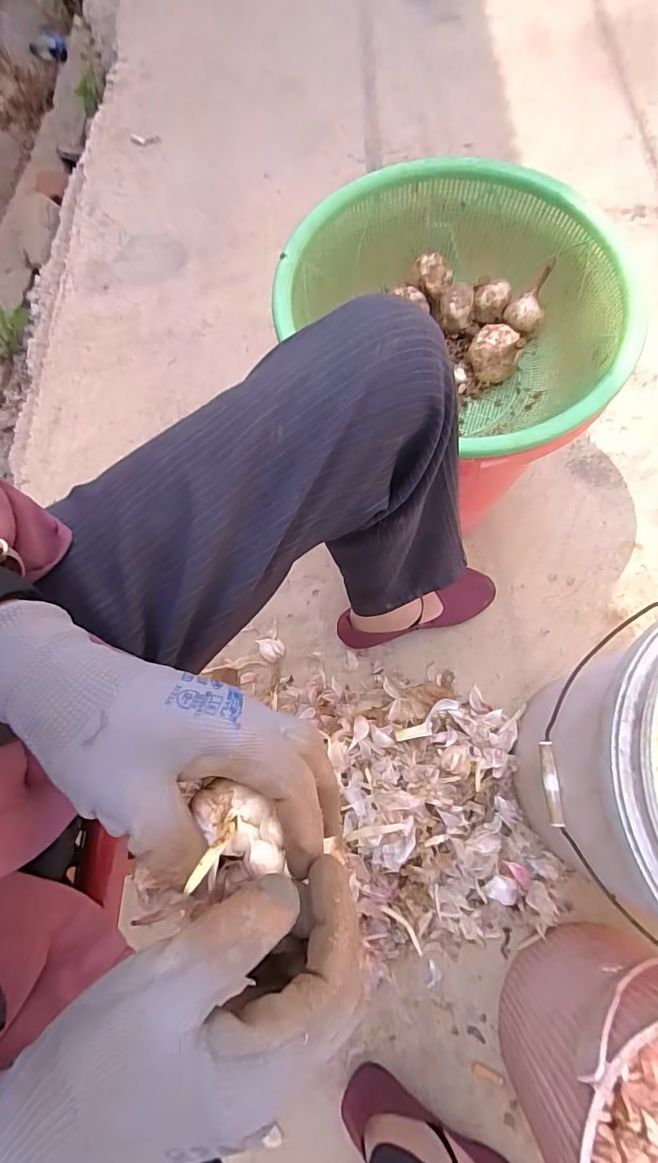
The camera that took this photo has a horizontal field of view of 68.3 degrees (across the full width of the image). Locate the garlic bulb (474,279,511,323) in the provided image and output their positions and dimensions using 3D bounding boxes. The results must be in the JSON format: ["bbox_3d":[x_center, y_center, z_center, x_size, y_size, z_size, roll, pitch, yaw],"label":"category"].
[{"bbox_3d":[0.197,-0.343,0.589,0.040,0.033,0.043,19,72,8],"label":"garlic bulb"}]

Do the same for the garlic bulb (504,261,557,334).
[{"bbox_3d":[0.248,-0.332,0.581,0.045,0.038,0.071,44,112,-4],"label":"garlic bulb"}]

